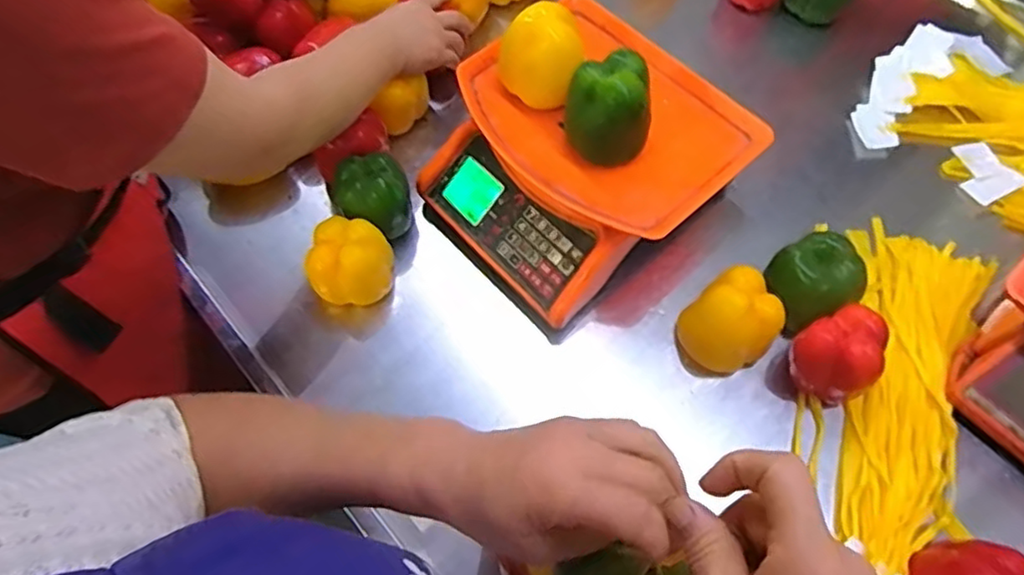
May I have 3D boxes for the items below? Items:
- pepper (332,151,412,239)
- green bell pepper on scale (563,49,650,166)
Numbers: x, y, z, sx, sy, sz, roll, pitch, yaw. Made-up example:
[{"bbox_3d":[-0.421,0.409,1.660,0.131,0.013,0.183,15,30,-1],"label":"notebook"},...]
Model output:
[{"bbox_3d":[-0.150,-0.101,0.693,0.078,0.065,0.080,-6,64,-4],"label":"pepper"},{"bbox_3d":[0.086,-0.165,0.596,0.073,0.086,0.064,-3,64,-2],"label":"green bell pepper on scale"}]

